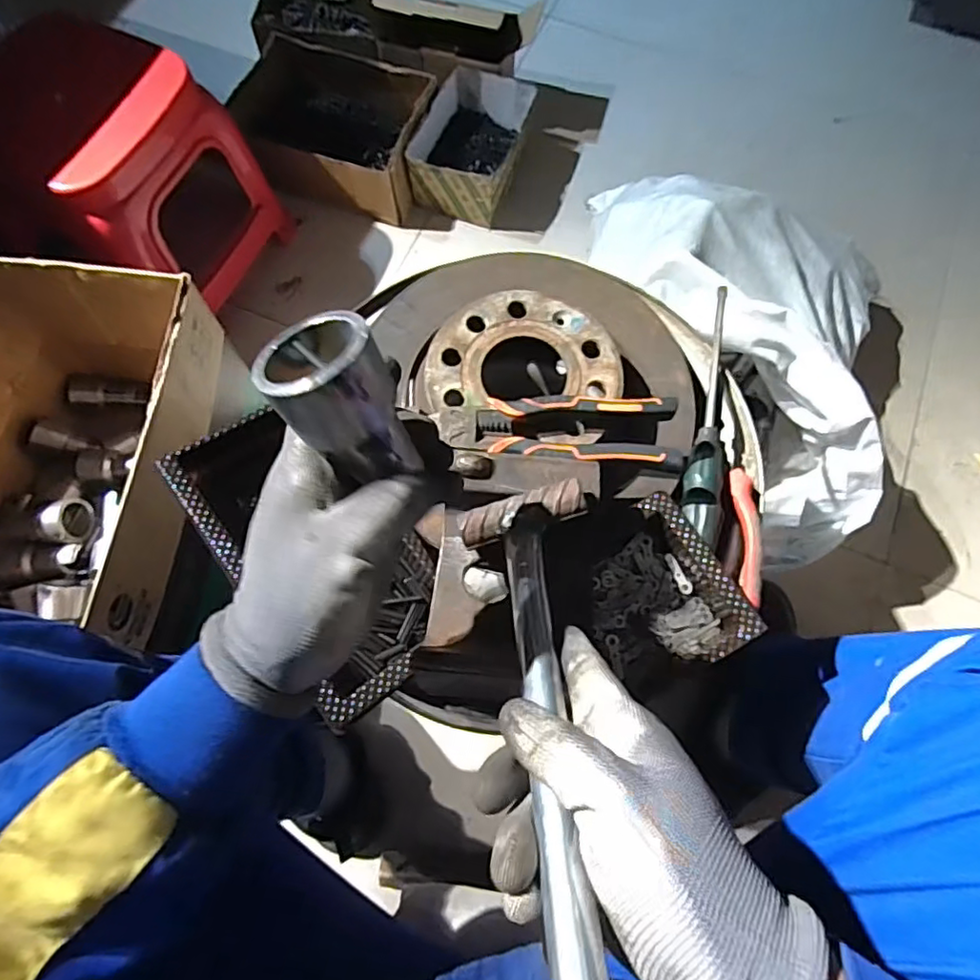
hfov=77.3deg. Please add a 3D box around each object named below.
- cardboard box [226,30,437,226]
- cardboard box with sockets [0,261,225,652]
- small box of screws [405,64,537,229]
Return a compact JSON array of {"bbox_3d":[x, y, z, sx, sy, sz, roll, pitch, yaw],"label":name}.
[{"bbox_3d":[-0.232,-0.531,0.932,0.269,0.135,0.214,18,71,5],"label":"cardboard box"},{"bbox_3d":[-0.439,-0.004,0.647,0.259,0.252,0.371,6,70,1],"label":"cardboard box with sockets"},{"bbox_3d":[-0.031,-0.538,0.980,0.155,0.115,0.208,15,71,4],"label":"small box of screws"}]

